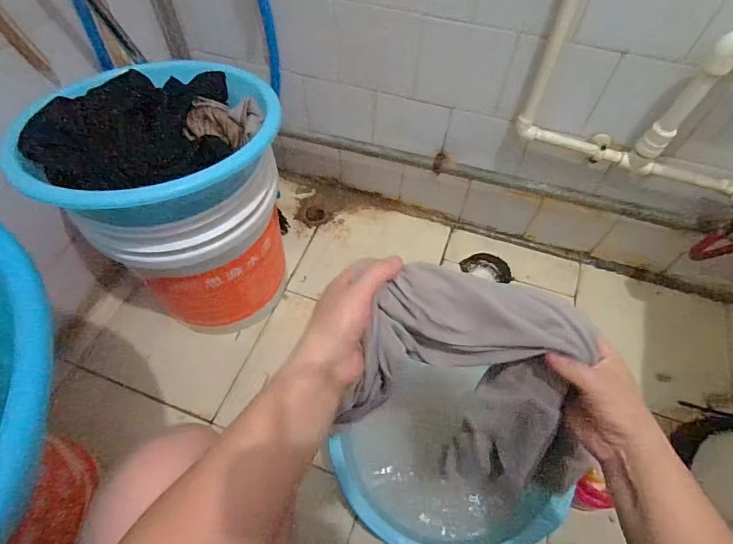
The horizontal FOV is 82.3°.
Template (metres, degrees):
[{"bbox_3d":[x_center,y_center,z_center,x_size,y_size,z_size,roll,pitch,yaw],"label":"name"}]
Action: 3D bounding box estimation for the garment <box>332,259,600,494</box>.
[{"bbox_3d":[0.113,0.123,0.420,0.242,0.248,0.110,12,58,7],"label":"garment"}]

